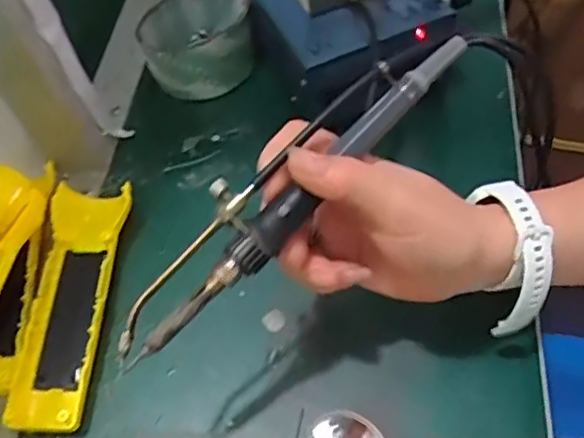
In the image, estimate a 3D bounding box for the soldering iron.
[{"bbox_3d":[-0.001,-0.017,0.285,0.035,0.024,0.206,39,79,25],"label":"soldering iron"}]

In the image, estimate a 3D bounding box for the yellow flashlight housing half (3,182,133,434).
[{"bbox_3d":[-0.140,0.053,0.393,0.051,0.024,0.159,0,56,8],"label":"yellow flashlight housing half"}]

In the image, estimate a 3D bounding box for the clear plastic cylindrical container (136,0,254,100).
[{"bbox_3d":[-0.075,-0.144,0.496,0.084,0.047,0.079,-4,56,6],"label":"clear plastic cylindrical container"}]

